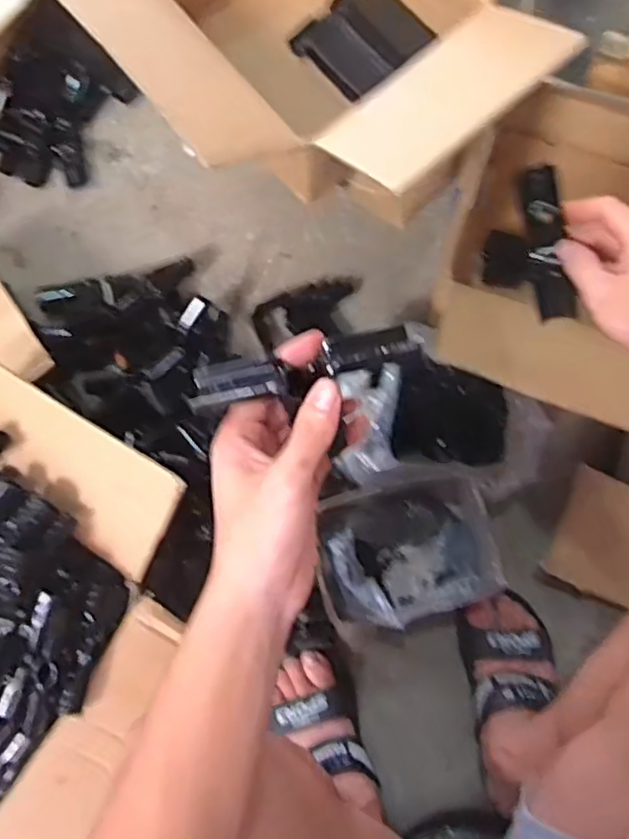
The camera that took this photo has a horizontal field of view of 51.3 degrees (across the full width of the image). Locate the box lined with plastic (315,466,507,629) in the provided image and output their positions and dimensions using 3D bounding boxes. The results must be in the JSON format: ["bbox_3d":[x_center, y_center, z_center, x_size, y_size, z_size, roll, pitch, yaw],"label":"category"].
[{"bbox_3d":[0.106,0.155,0.794,0.208,0.106,0.158,-16,76,-4],"label":"box lined with plastic"}]

